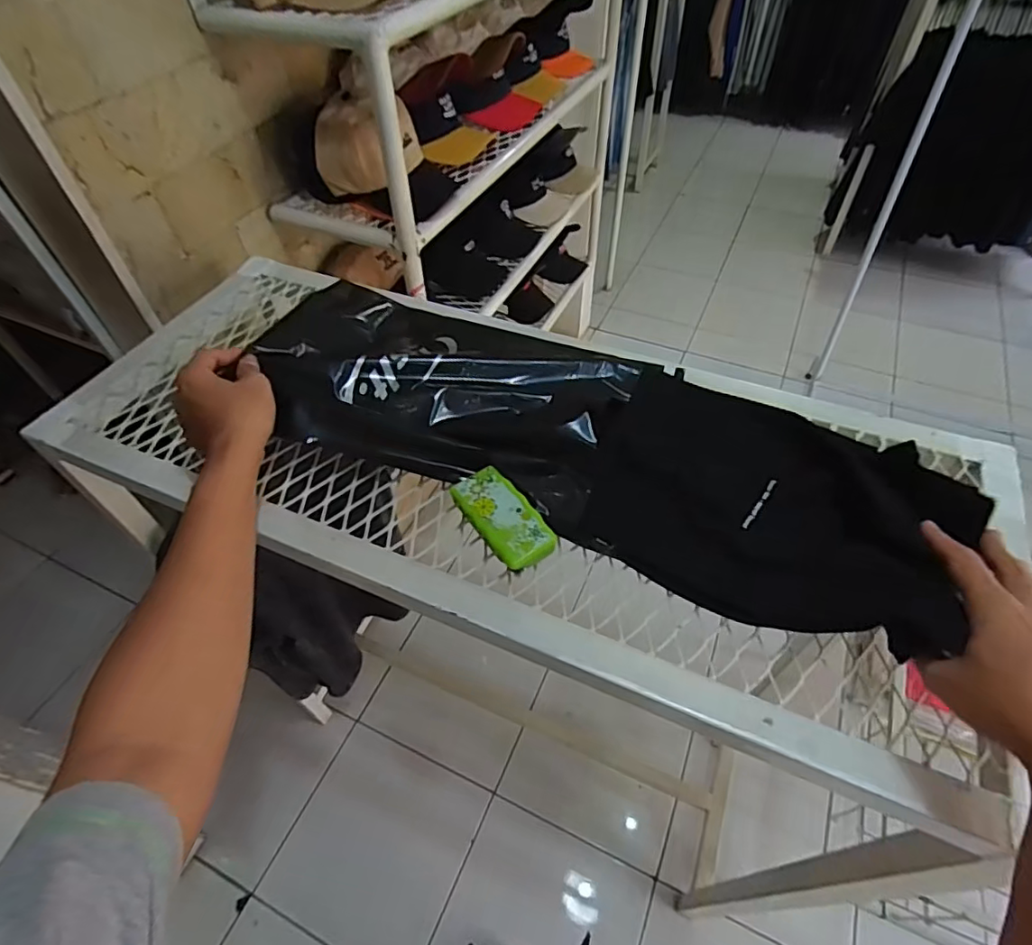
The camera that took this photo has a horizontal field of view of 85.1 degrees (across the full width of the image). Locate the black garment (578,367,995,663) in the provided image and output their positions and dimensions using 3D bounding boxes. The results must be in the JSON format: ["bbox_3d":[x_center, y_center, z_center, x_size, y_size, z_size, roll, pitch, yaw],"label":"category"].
[{"bbox_3d":[0.218,0.016,0.509,0.298,0.077,0.223,25,56,20],"label":"black garment"}]

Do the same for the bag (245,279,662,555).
[{"bbox_3d":[-0.067,-0.097,0.604,0.375,0.079,0.256,17,53,14],"label":"bag"}]

